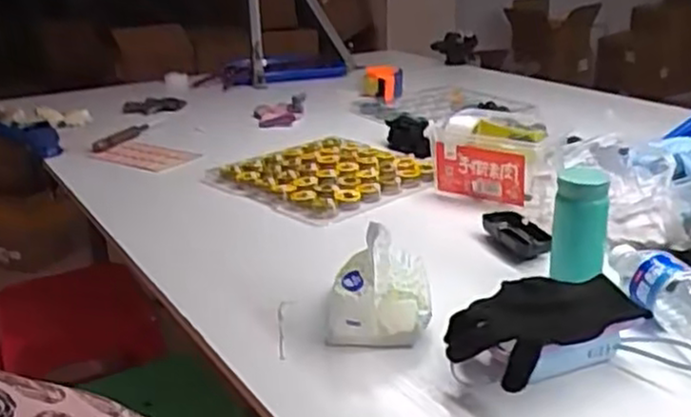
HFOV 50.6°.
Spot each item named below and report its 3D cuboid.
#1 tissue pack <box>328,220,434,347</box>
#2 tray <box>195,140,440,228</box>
[{"bbox_3d":[0.036,0.079,0.741,0.100,0.090,0.103,2,22,8],"label":"tissue pack"},{"bbox_3d":[-0.026,-0.055,1.169,0.282,0.029,0.269,-19,28,-37],"label":"tray"}]

